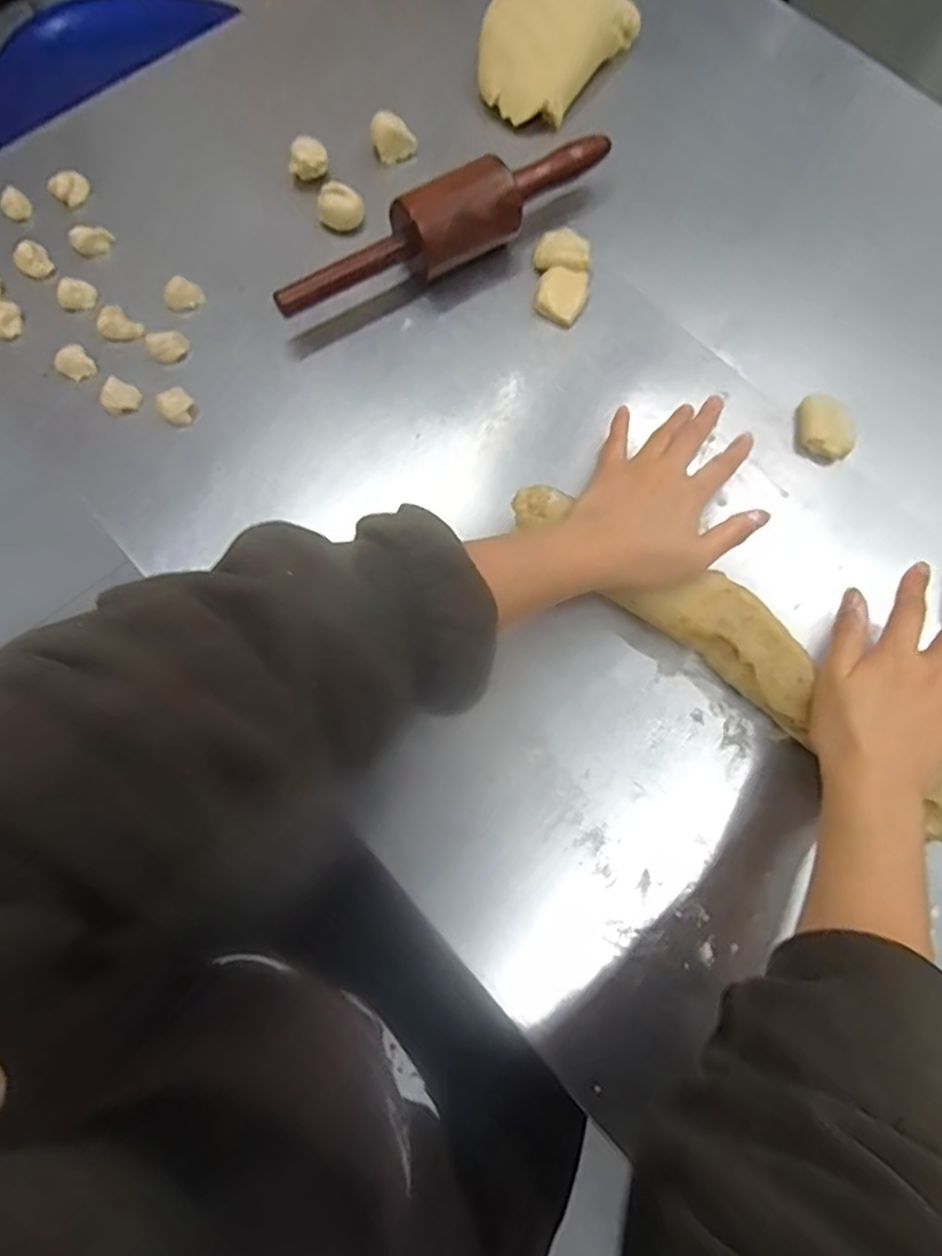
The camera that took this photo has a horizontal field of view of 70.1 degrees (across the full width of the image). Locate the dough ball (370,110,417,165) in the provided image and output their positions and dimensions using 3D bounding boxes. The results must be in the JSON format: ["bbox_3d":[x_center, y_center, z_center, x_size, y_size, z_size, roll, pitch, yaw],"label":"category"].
[{"bbox_3d":[-0.066,-0.420,0.574,0.036,0.027,0.022,-9,73,-4],"label":"dough ball"}]

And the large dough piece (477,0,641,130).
[{"bbox_3d":[0.068,-0.520,0.589,0.101,0.050,0.150,34,76,9],"label":"large dough piece"}]

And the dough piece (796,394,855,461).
[{"bbox_3d":[0.265,-0.149,0.499,0.039,0.017,0.049,1,73,-1],"label":"dough piece"}]

